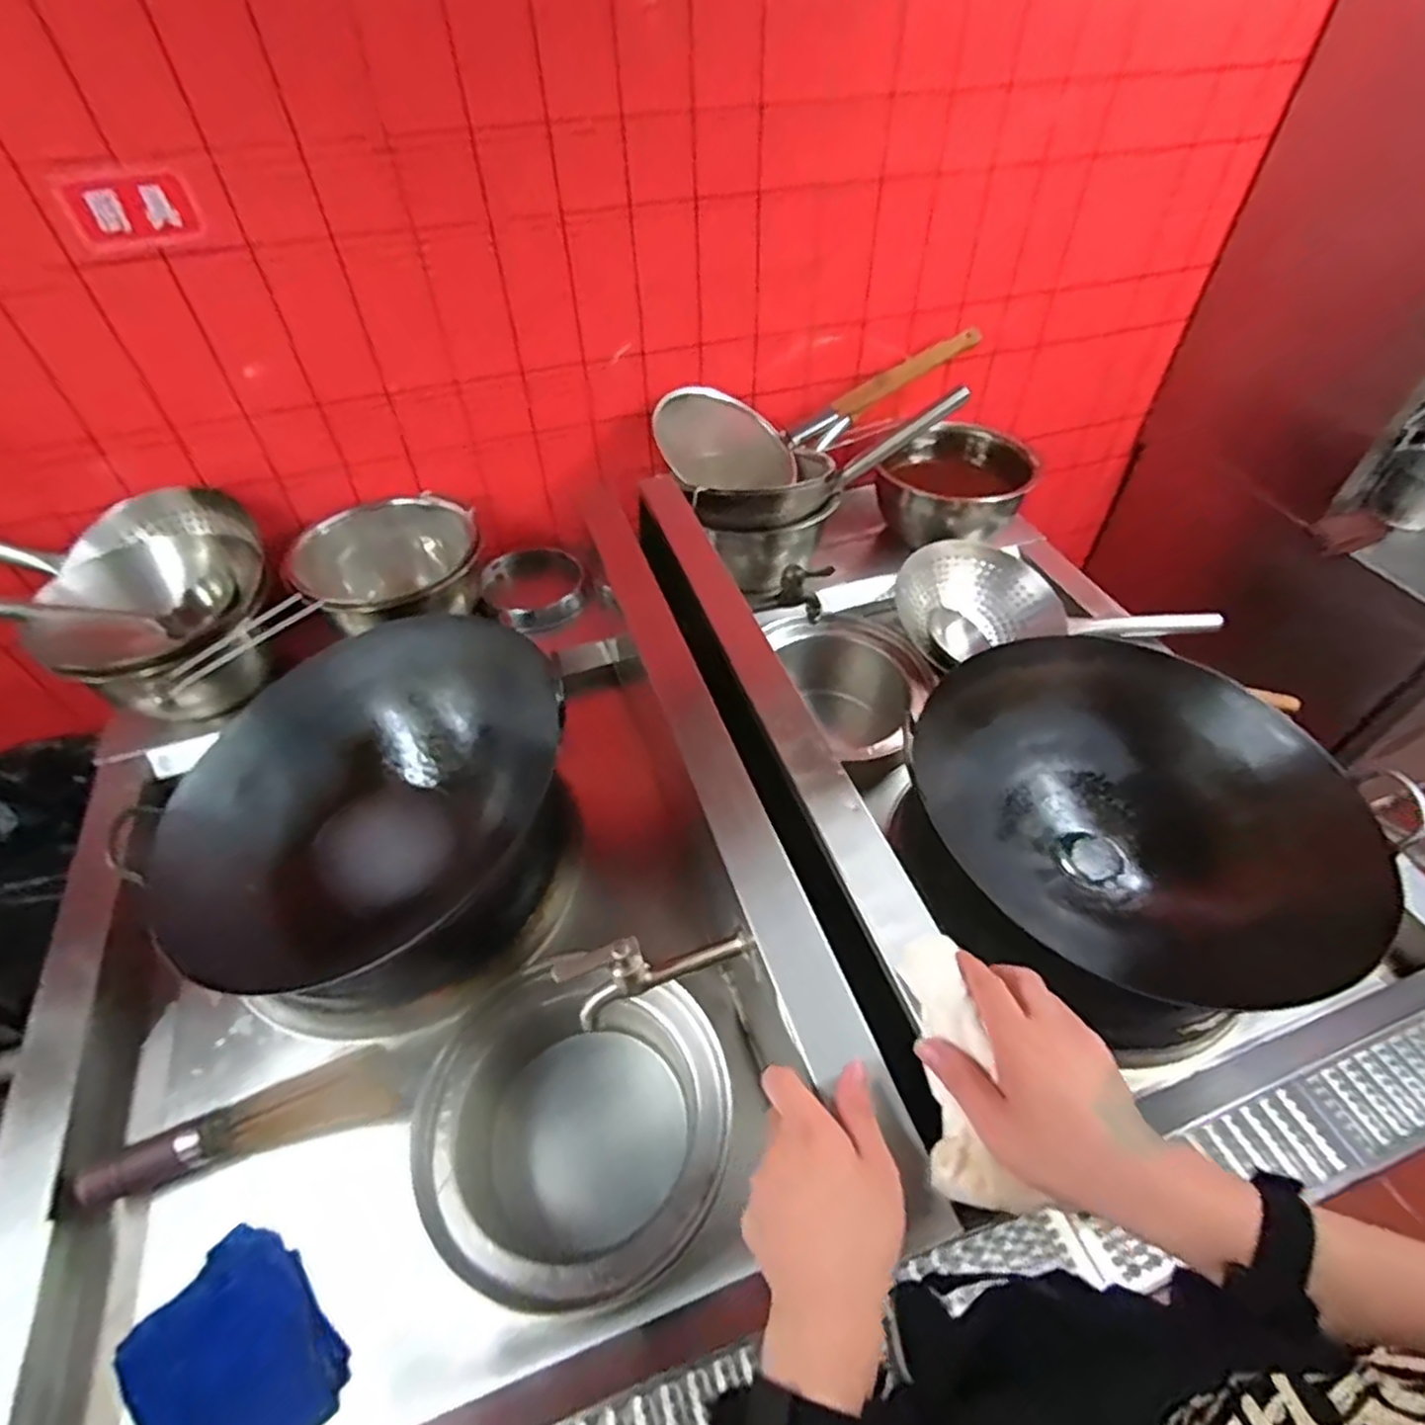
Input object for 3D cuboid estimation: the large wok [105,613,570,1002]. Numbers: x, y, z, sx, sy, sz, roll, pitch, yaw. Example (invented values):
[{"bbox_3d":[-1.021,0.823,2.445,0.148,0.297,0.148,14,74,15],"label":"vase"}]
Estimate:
[{"bbox_3d":[-0.419,0.104,0.881,0.460,0.161,0.432,-1,48,1],"label":"large wok"}]

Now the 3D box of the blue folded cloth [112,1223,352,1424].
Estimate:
[{"bbox_3d":[-0.428,0.581,0.636,0.180,0.043,0.146,34,57,27],"label":"blue folded cloth"}]

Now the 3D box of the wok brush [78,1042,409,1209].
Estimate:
[{"bbox_3d":[-0.484,0.430,0.743,0.298,0.051,0.066,-15,50,-12],"label":"wok brush"}]

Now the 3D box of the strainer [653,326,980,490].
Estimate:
[{"bbox_3d":[0.190,-0.560,1.321,0.672,0.138,0.204,-29,54,-22],"label":"strainer"}]

